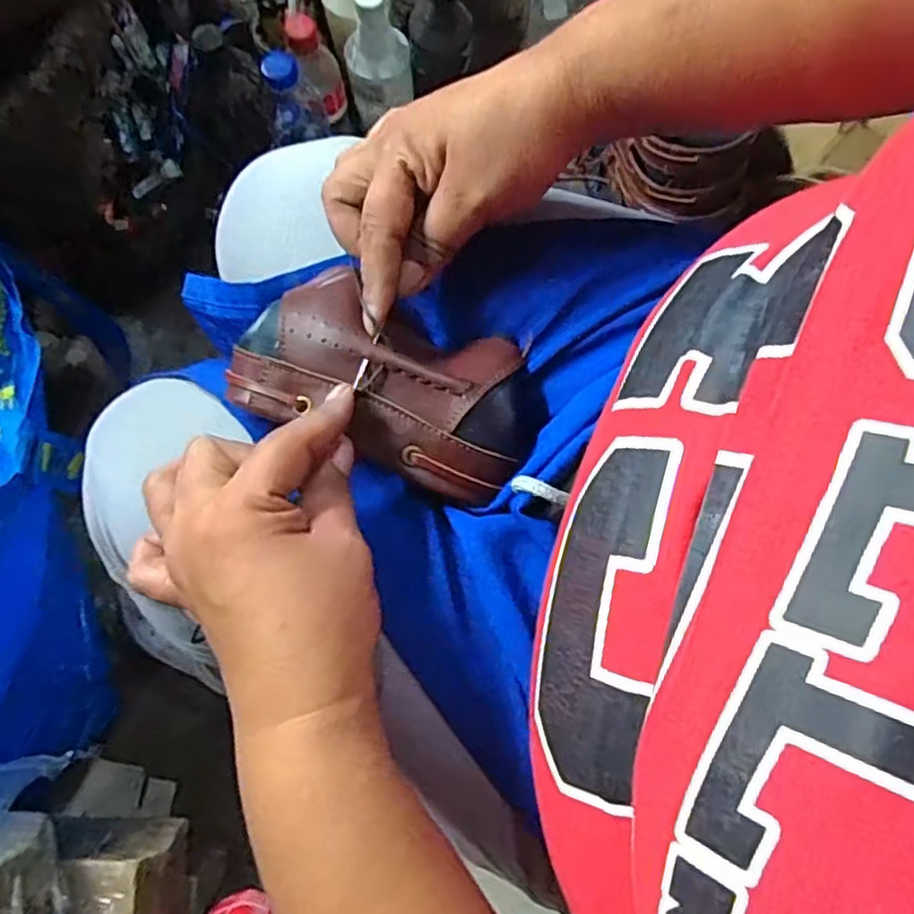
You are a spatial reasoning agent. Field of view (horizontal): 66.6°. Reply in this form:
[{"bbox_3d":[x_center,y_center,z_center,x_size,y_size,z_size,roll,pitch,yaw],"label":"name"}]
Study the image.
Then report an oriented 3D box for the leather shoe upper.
[{"bbox_3d":[-0.029,-0.036,0.322,0.134,0.036,0.077,22,79,4],"label":"leather shoe upper"}]

